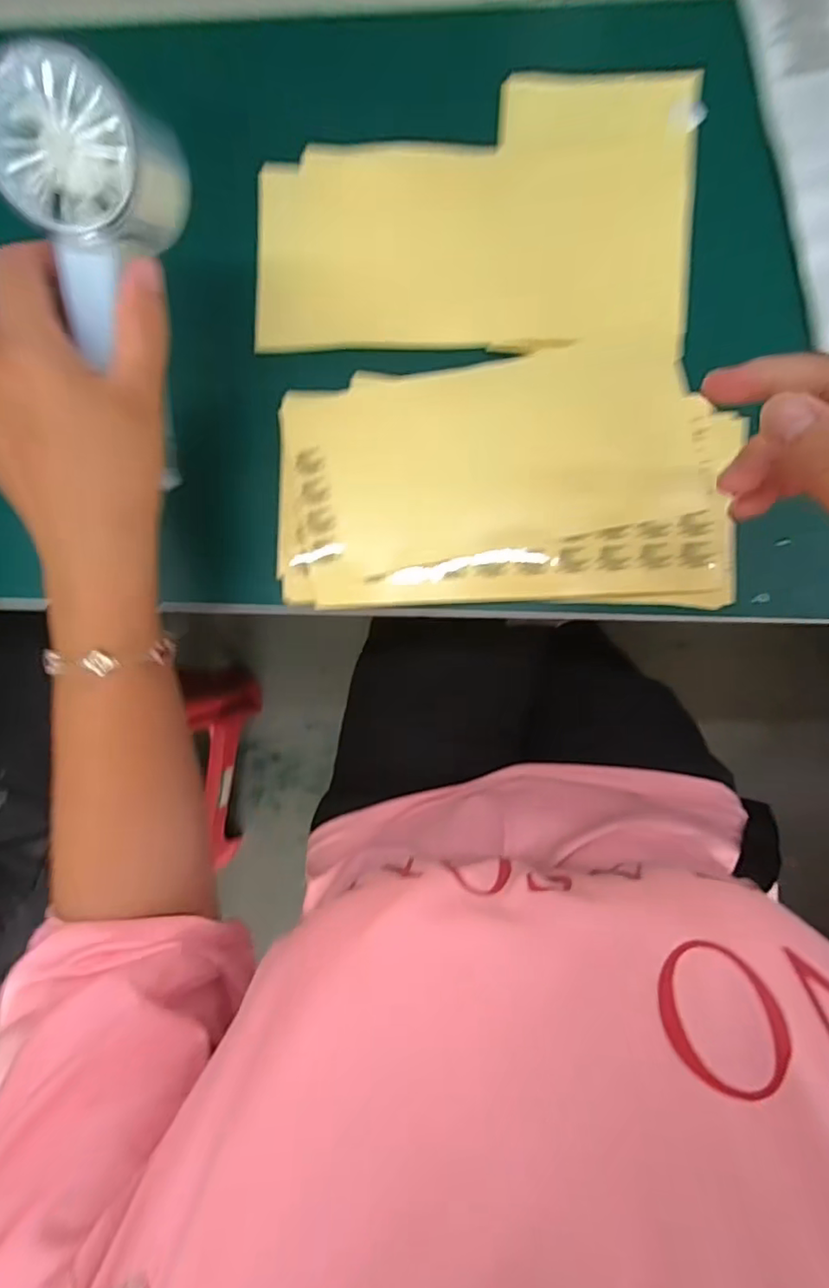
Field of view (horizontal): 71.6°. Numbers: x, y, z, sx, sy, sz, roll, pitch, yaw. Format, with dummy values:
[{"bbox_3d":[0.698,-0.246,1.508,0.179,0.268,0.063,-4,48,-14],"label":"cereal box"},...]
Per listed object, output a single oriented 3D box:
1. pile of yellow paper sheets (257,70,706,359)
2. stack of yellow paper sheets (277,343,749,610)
[{"bbox_3d":[0.032,-0.243,0.326,0.239,0.012,0.155,4,89,3],"label":"pile of yellow paper sheets"},{"bbox_3d":[0.047,-0.089,0.316,0.245,0.007,0.134,0,88,3],"label":"stack of yellow paper sheets"}]

